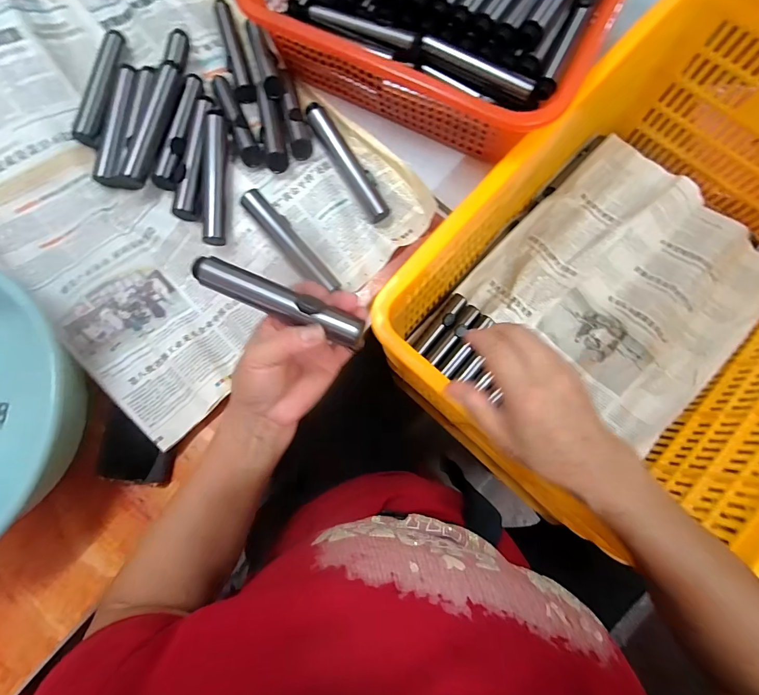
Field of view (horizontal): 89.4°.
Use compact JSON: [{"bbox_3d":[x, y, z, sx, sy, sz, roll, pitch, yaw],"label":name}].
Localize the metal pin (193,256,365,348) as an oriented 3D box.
[{"bbox_3d":[-0.082,-0.038,0.309,0.145,0.021,0.025,23,80,11],"label":"metal pin"}]

